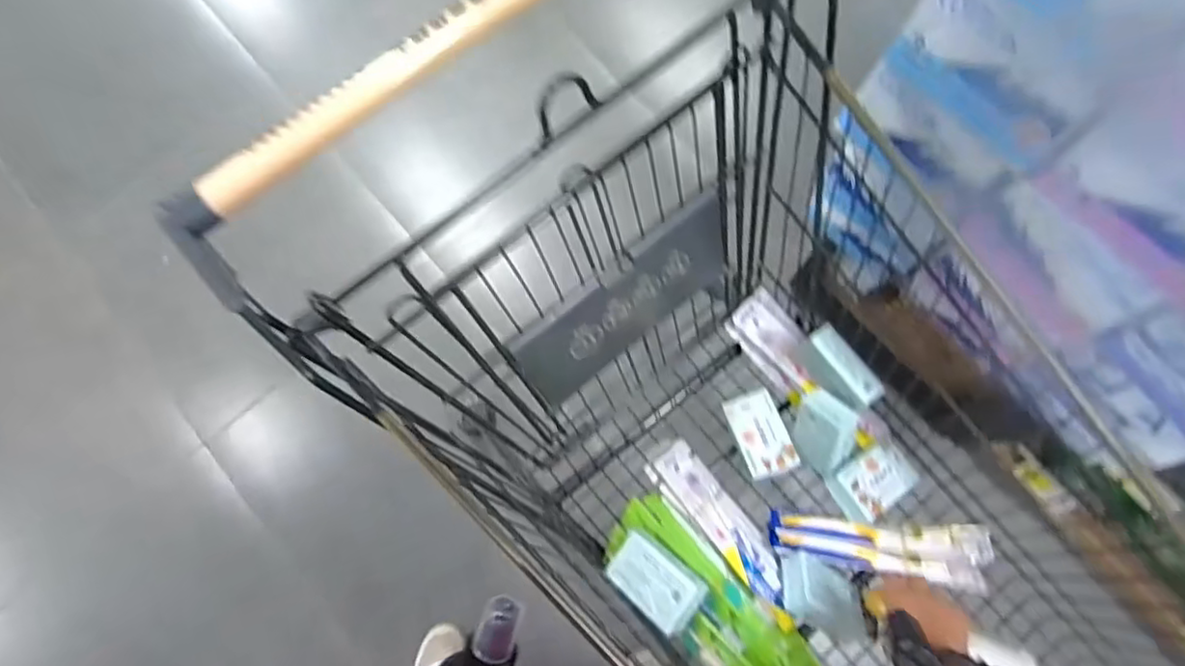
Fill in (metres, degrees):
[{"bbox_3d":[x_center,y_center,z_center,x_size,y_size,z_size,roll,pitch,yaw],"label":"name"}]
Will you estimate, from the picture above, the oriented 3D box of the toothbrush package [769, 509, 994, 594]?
[{"bbox_3d":[0.316,0.233,0.745,0.224,0.029,0.062,5,67,15],"label":"toothbrush package"}]

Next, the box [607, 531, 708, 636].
[{"bbox_3d":[0.066,0.270,0.726,0.097,0.033,0.064,35,79,10],"label":"box"}]

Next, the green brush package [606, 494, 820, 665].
[{"bbox_3d":[0.132,0.301,0.742,0.106,0.064,0.275,-34,65,-7],"label":"green brush package"}]

